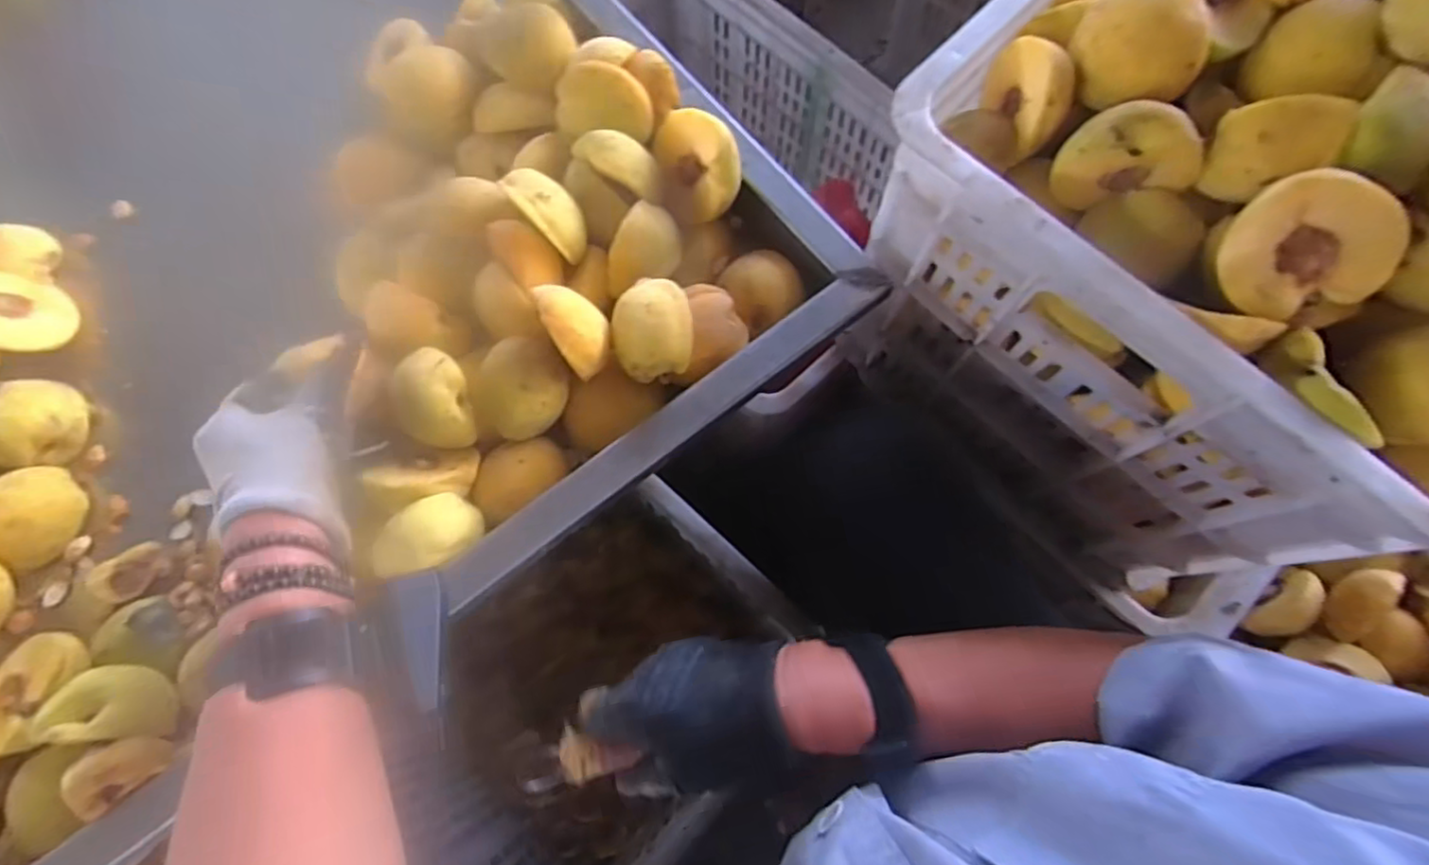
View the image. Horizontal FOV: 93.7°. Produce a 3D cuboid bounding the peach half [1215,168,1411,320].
[{"bbox_3d":[0.276,-0.089,0.311,0.063,0.063,0.032,52,57,-16],"label":"peach half"}]

